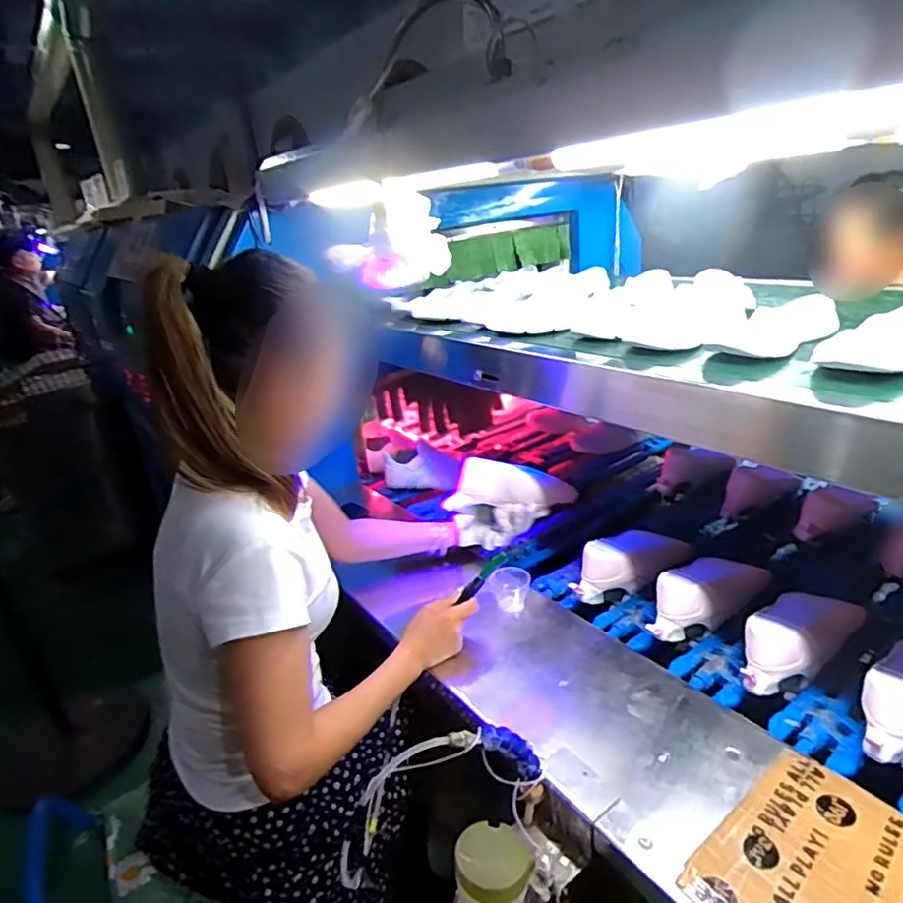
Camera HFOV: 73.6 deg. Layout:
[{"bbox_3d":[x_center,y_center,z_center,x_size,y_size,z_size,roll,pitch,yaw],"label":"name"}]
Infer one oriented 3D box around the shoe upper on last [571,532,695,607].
[{"bbox_3d":[0.315,0.182,1.055,0.264,0.097,0.093,-20,24,-36],"label":"shoe upper on last"}]

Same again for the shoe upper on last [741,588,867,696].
[{"bbox_3d":[0.478,0.255,0.832,0.220,0.094,0.078,-18,23,-32],"label":"shoe upper on last"}]

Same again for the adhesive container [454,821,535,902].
[{"bbox_3d":[0.046,0.471,0.632,0.081,0.141,0.074,-2,20,9],"label":"adhesive container"}]

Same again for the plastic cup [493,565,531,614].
[{"bbox_3d":[0.100,0.229,0.994,0.060,0.057,0.061,-5,19,2],"label":"plastic cup"}]

